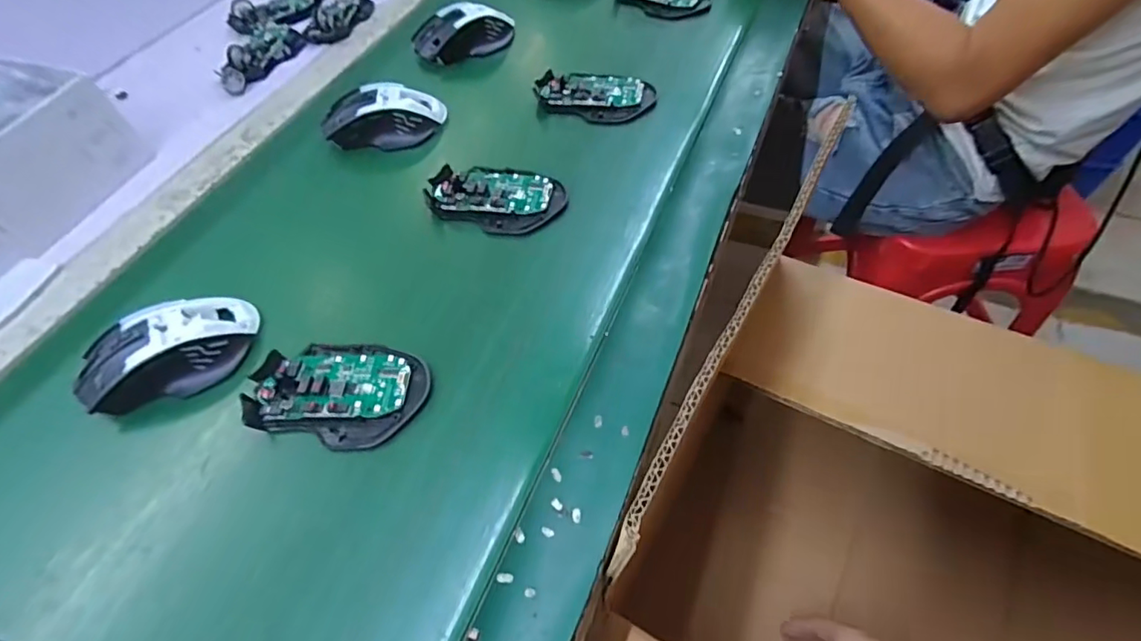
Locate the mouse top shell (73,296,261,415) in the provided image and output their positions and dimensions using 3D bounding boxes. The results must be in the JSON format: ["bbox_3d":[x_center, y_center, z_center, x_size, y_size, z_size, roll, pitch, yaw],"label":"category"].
[{"bbox_3d":[-0.280,0.020,0.378,0.117,0.038,0.069,-31,59,-16],"label":"mouse top shell"}]

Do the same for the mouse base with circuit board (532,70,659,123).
[{"bbox_3d":[0.024,-0.218,0.530,0.113,0.024,0.060,3,56,6],"label":"mouse base with circuit board"}]

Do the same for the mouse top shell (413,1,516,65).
[{"bbox_3d":[-0.118,-0.322,0.605,0.108,0.034,0.070,-19,55,-11],"label":"mouse top shell"}]

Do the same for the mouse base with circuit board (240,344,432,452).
[{"bbox_3d":[-0.151,0.045,0.358,0.113,0.017,0.069,7,56,9],"label":"mouse base with circuit board"}]

